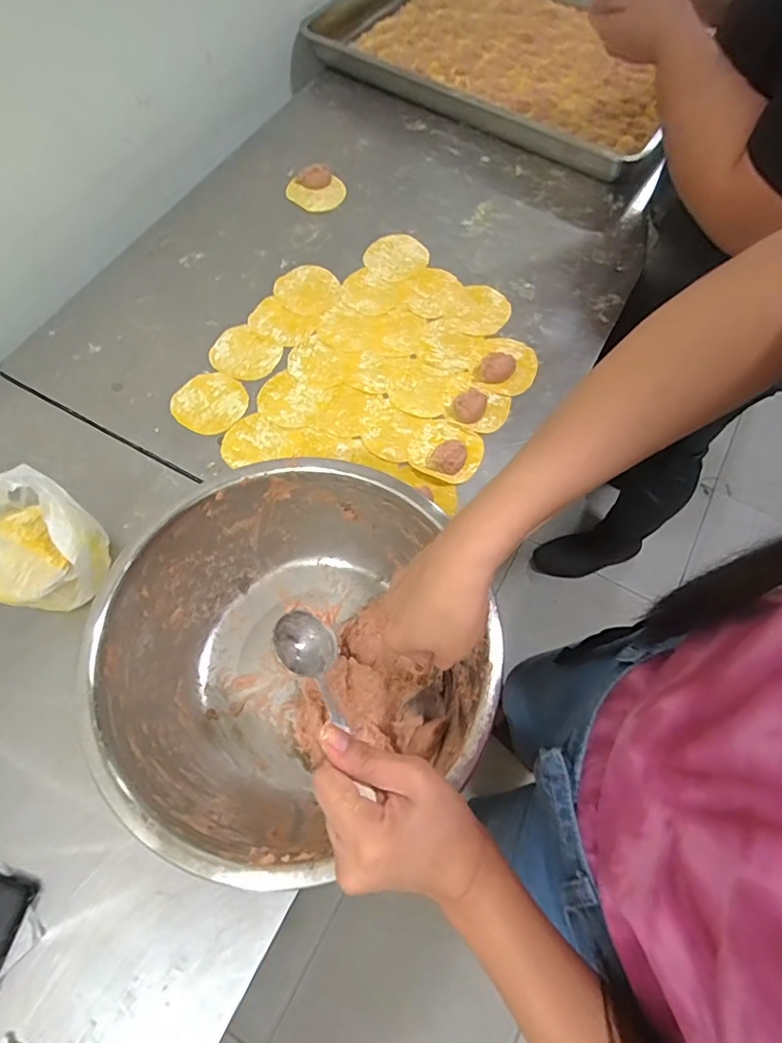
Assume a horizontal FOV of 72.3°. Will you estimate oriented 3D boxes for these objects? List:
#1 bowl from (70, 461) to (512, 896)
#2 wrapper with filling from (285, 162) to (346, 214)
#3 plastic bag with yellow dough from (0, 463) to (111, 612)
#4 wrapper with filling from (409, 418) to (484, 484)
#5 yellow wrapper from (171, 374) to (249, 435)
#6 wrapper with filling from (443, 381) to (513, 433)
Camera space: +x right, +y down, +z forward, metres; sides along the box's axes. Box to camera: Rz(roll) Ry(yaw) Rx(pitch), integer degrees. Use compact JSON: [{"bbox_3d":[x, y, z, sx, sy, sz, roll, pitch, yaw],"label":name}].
[{"bbox_3d":[-0.076,0.107,0.432,0.265,0.126,0.263,0,66,1],"label":"bowl"},{"bbox_3d":[-0.107,-0.472,0.760,0.082,0.024,0.078,0,66,1],"label":"wrapper with filling"},{"bbox_3d":[-0.311,0.019,0.462,0.104,0.148,0.103,28,69,13],"label":"plastic bag with yellow dough"},{"bbox_3d":[0.058,-0.081,0.570,0.077,0.023,0.070,0,66,1],"label":"wrapper with filling"},{"bbox_3d":[-0.205,-0.136,0.610,0.078,0.005,0.077,31,70,14],"label":"yellow wrapper"},{"bbox_3d":[0.096,-0.134,0.598,0.070,0.023,0.062,22,68,10],"label":"wrapper with filling"}]

